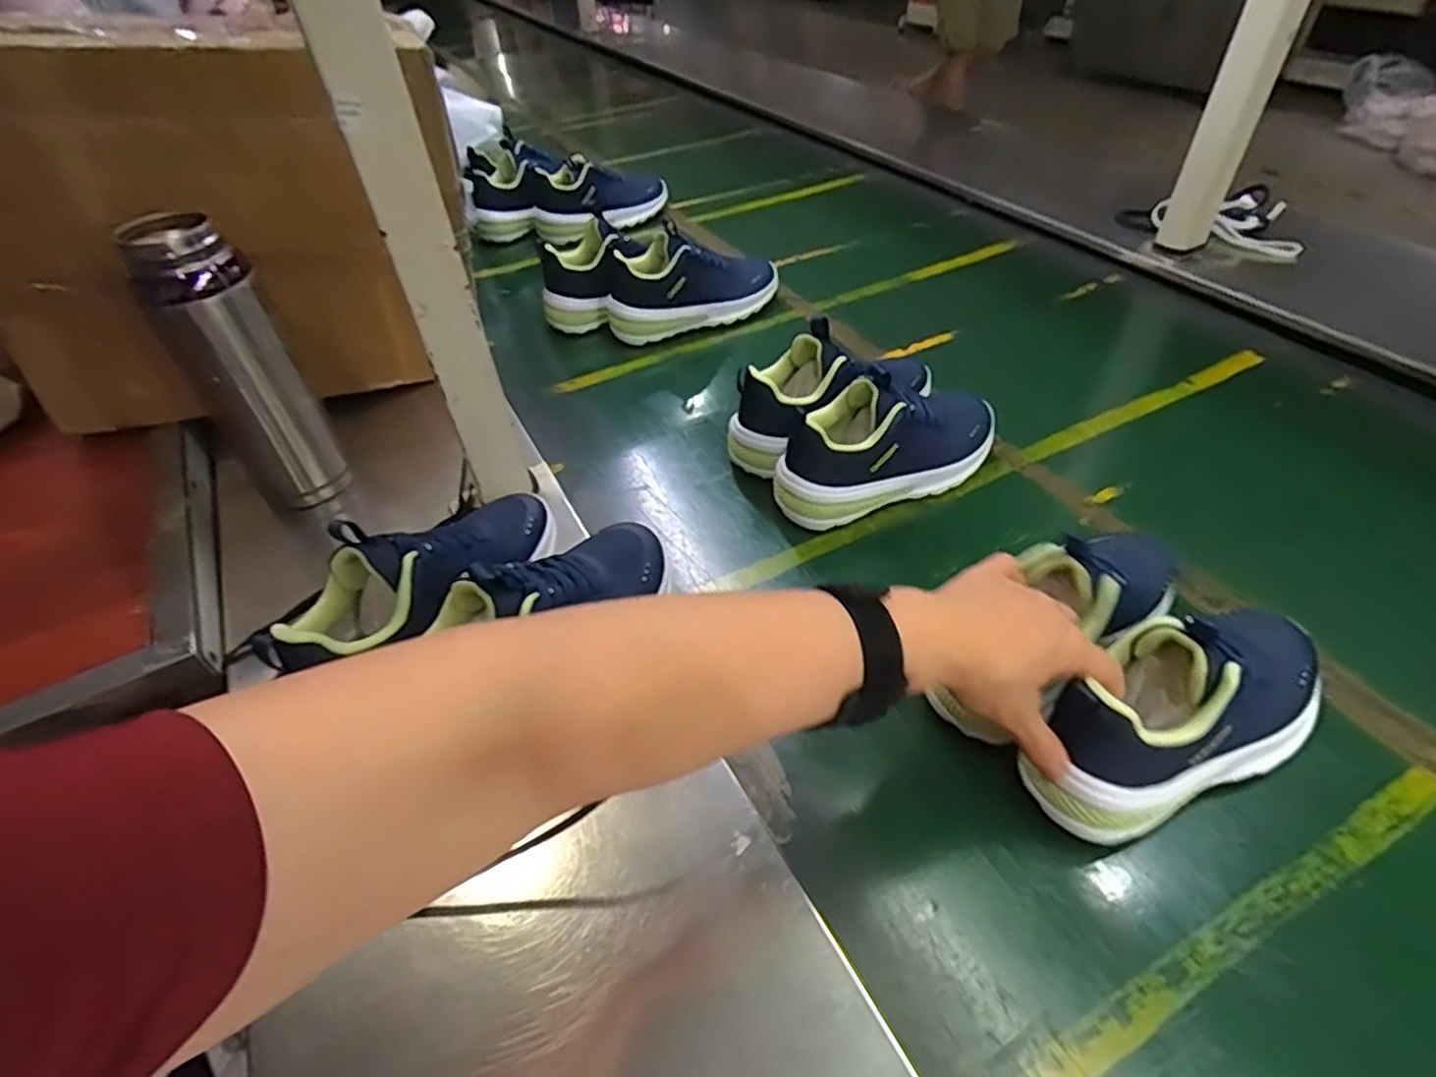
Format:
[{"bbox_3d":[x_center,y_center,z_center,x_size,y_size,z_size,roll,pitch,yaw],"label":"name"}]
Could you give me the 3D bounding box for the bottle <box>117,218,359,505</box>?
[{"bbox_3d":[-0.365,-0.128,0.543,0.070,0.212,0.068,-34,52,-25],"label":"bottle"}]

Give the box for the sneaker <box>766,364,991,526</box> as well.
[{"bbox_3d":[0.151,-0.090,0.600,0.210,0.103,0.079,-24,48,-16],"label":"sneaker"}]

